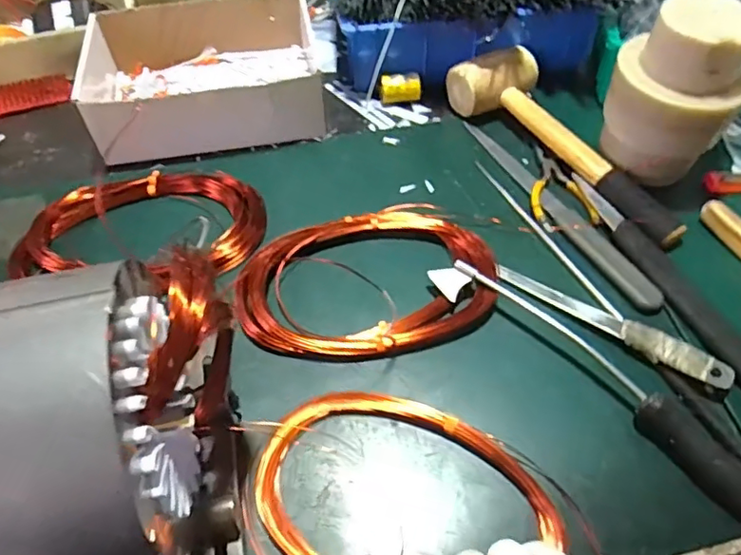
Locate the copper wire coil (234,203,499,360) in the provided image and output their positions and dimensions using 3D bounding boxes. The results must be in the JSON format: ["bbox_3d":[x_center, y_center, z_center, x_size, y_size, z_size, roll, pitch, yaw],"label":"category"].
[{"bbox_3d":[-0.004,0.003,0.472,0.211,0.036,0.119,-9,54,-6],"label":"copper wire coil"}]

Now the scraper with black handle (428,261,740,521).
[{"bbox_3d":[0.168,0.066,0.425,0.283,0.026,0.047,39,65,24],"label":"scraper with black handle"}]

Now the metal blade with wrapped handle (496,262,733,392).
[{"bbox_3d":[0.188,0.032,0.451,0.185,0.013,0.024,29,59,21],"label":"metal blade with wrapped handle"}]

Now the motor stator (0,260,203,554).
[{"bbox_3d":[-0.142,0.069,0.265,0.099,0.120,0.129,-13,54,-8],"label":"motor stator"}]

